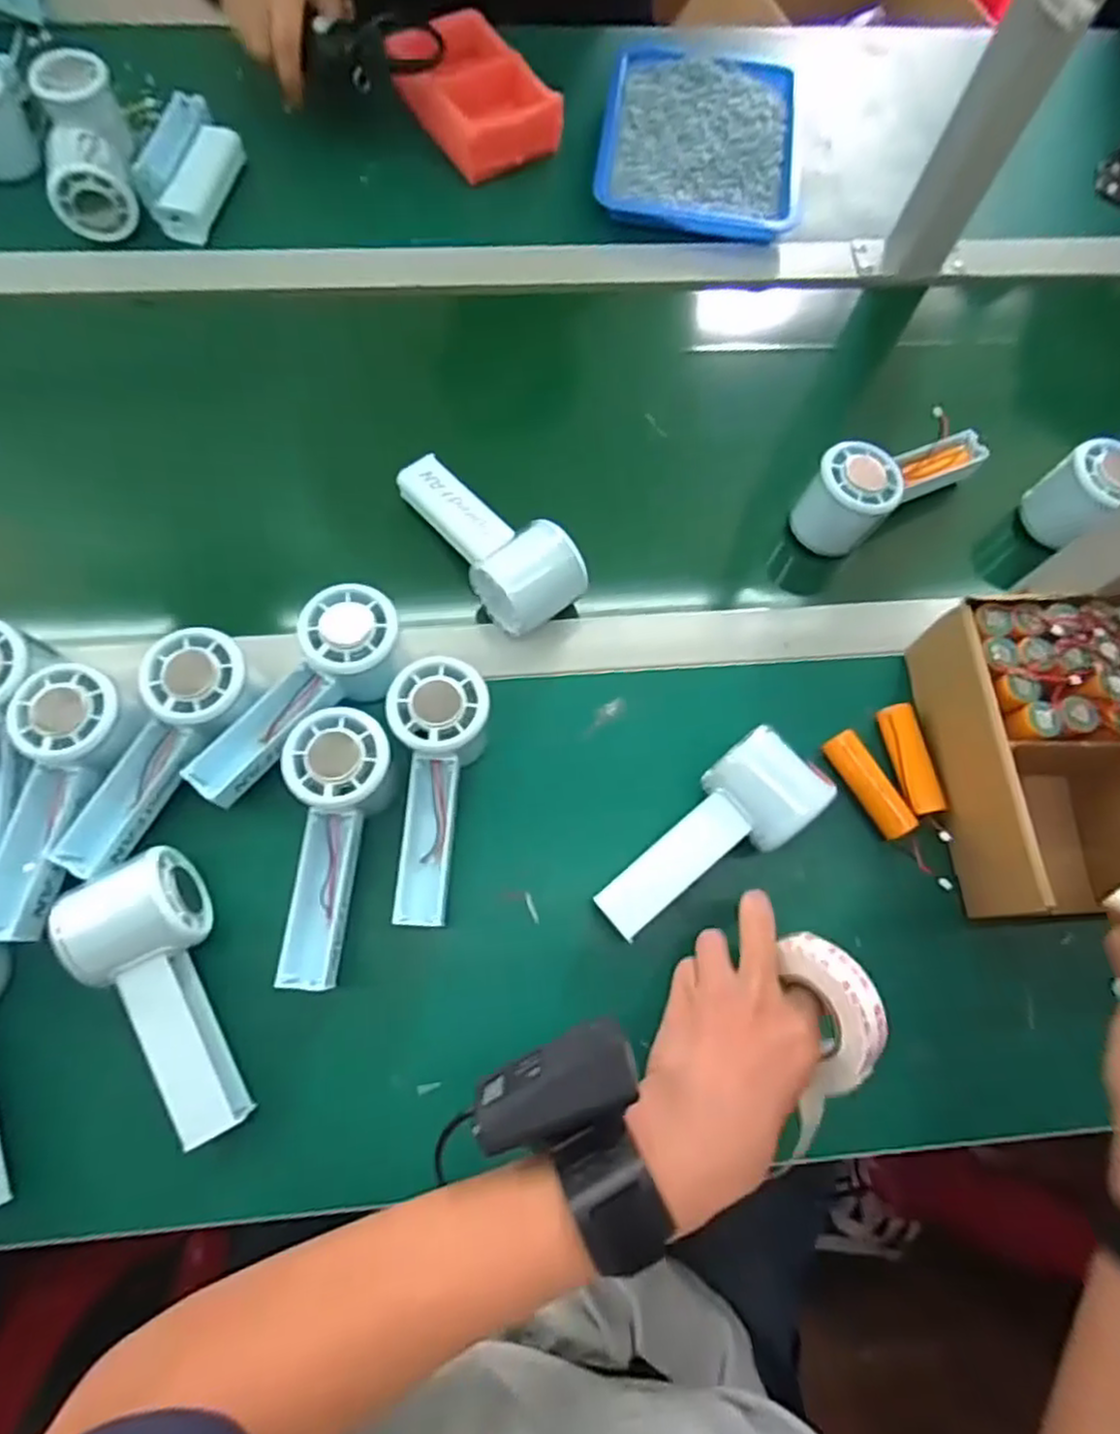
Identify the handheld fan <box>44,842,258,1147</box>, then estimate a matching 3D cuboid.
[{"bbox_3d":[-0.216,0.152,0.385,0.057,0.052,0.149,-22,86,-9],"label":"handheld fan"}]

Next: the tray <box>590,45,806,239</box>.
[{"bbox_3d":[0.126,-0.515,0.625,0.172,0.023,0.209,7,72,1],"label":"tray"}]

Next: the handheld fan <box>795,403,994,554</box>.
[{"bbox_3d":[0.238,-0.171,0.503,0.151,0.067,0.053,-29,75,-11],"label":"handheld fan"}]

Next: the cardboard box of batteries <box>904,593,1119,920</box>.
[{"bbox_3d":[0.333,0.023,0.430,0.206,0.077,0.182,-2,72,-3],"label":"cardboard box of batteries"}]

